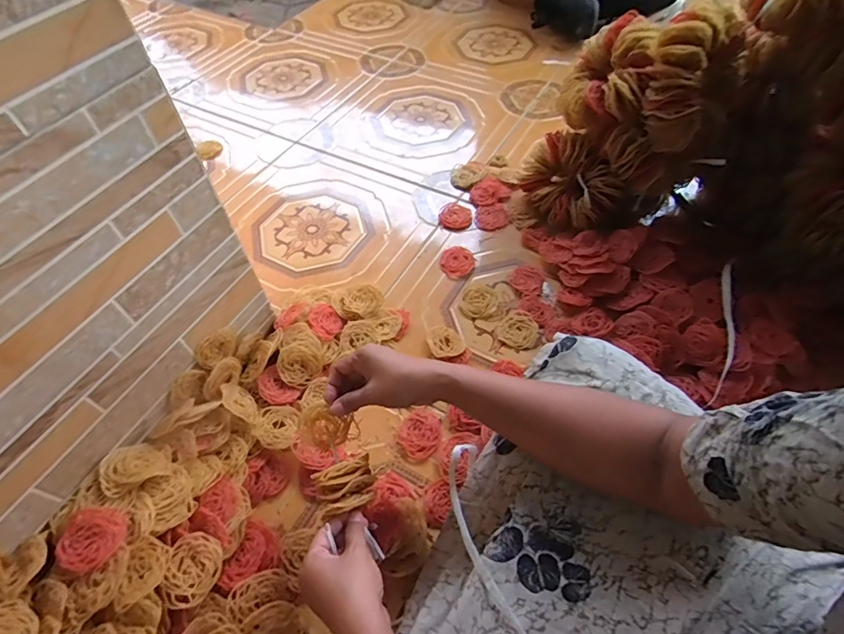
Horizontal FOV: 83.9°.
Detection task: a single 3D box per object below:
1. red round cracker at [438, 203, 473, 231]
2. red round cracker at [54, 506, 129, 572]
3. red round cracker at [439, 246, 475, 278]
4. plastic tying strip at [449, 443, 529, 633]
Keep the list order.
[{"bbox_3d":[0.062,-0.185,0.861,0.059,0.012,0.078,1,55,5],"label":"red round cracker"},{"bbox_3d":[-0.331,0.219,0.469,0.060,0.016,0.061,-1,55,1],"label":"red round cracker"},{"bbox_3d":[0.059,-0.094,0.801,0.057,0.008,0.066,-9,54,-2],"label":"red round cracker"},{"bbox_3d":[0.056,0.208,0.479,0.047,0.073,0.224,-10,35,-3],"label":"plastic tying strip"}]

